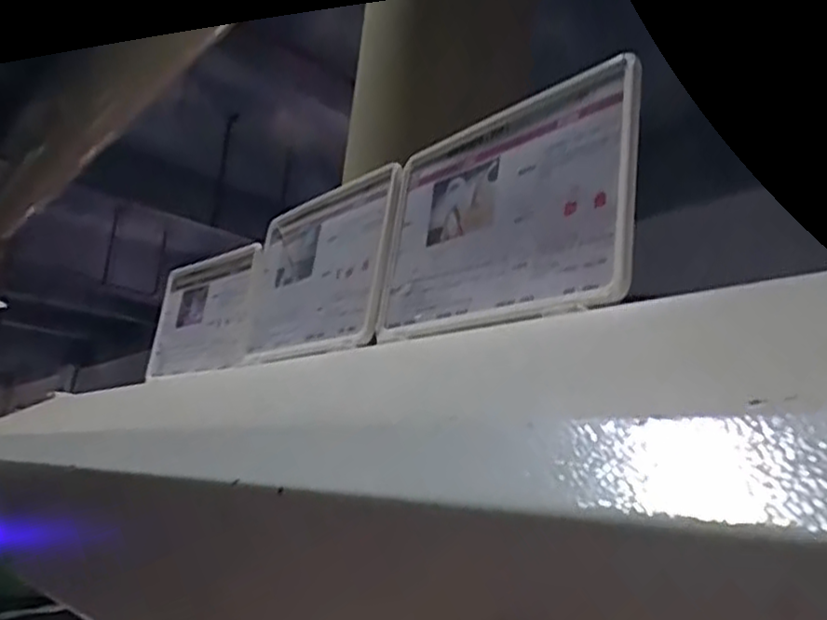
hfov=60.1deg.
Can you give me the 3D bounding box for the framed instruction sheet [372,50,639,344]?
[{"bbox_3d":[0.074,-0.089,0.675,0.017,0.219,0.303,22,-23,-37],"label":"framed instruction sheet"}]

